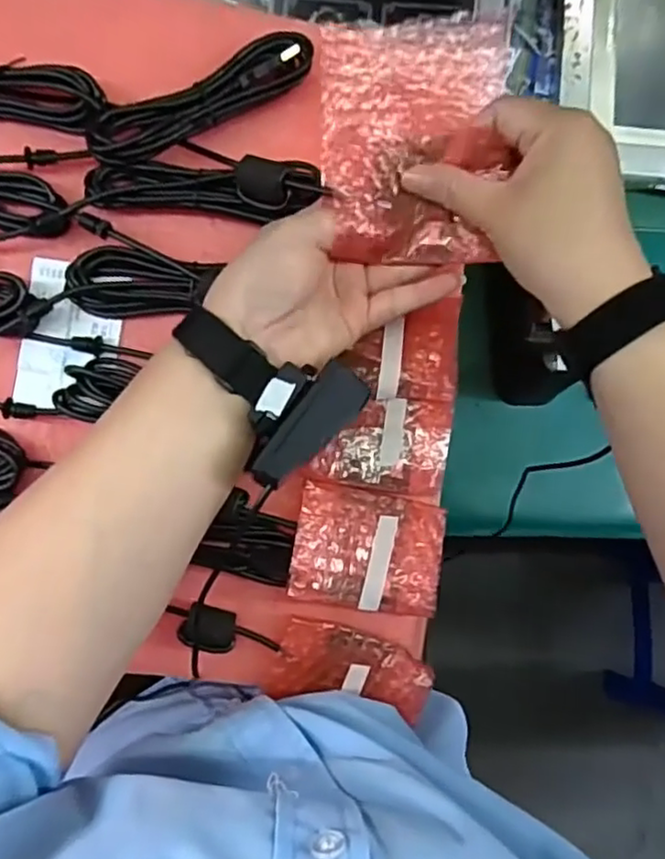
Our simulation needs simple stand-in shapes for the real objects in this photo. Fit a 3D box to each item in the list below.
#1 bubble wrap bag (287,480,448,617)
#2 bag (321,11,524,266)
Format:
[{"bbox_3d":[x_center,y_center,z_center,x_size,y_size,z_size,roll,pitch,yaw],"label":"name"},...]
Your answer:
[{"bbox_3d":[0.023,0.075,0.407,0.091,0.021,0.070,11,85,-2],"label":"bubble wrap bag"},{"bbox_3d":[0.045,-0.160,0.355,0.098,0.036,0.133,2,86,-3],"label":"bag"}]

